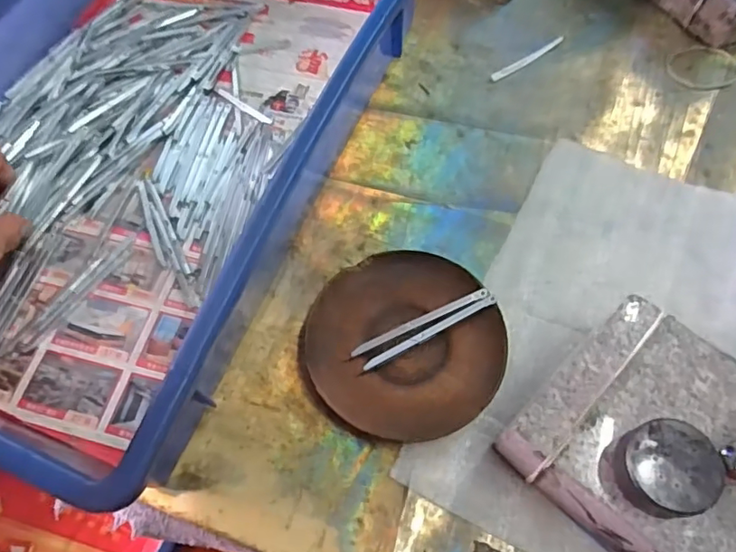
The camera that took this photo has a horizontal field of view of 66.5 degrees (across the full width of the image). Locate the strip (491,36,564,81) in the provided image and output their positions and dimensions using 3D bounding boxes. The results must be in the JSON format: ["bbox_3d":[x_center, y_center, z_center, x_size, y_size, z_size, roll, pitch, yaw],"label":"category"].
[{"bbox_3d":[0.128,-0.173,0.445,0.070,0.004,0.008,-31,70,-13],"label":"strip"}]

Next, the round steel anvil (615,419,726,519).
[{"bbox_3d":[0.127,0.082,0.240,0.037,0.022,0.037,-1,64,1],"label":"round steel anvil"}]

